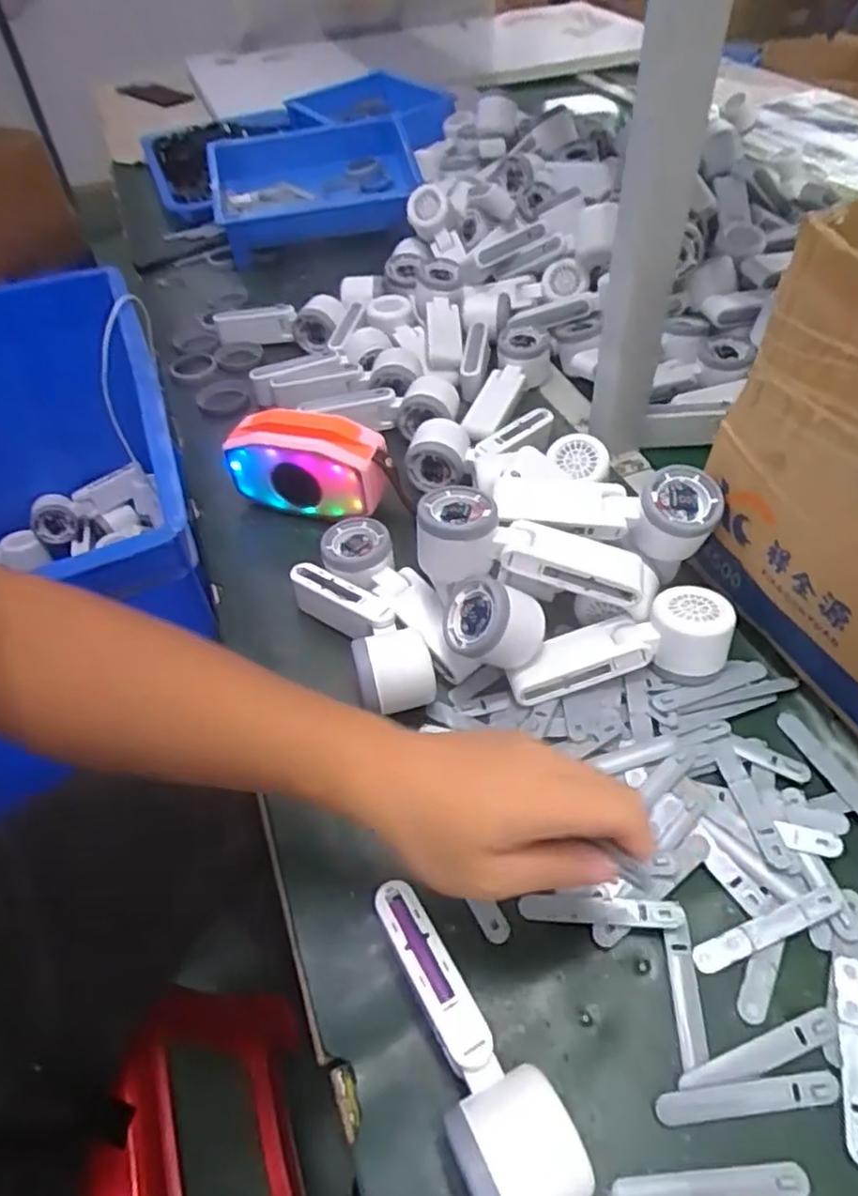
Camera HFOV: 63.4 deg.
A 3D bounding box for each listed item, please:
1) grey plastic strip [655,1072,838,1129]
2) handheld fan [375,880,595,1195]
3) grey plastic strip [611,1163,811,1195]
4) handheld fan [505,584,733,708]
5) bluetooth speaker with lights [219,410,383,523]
[{"bbox_3d":[0.166,0.262,0.363,0.094,0.004,0.015,-8,54,0],"label":"grey plastic strip"},{"bbox_3d":[0.019,0.232,0.368,0.053,0.052,0.166,-21,51,-15],"label":"handheld fan"},{"bbox_3d":[0.138,0.291,0.342,0.094,0.005,0.016,-4,49,-1],"label":"grey plastic strip"},{"bbox_3d":[0.138,0.034,0.517,0.159,0.053,0.058,-7,49,-3],"label":"handheld fan"},{"bbox_3d":[-0.112,-0.124,0.653,0.151,0.087,0.053,15,51,15],"label":"bluetooth speaker with lights"}]

